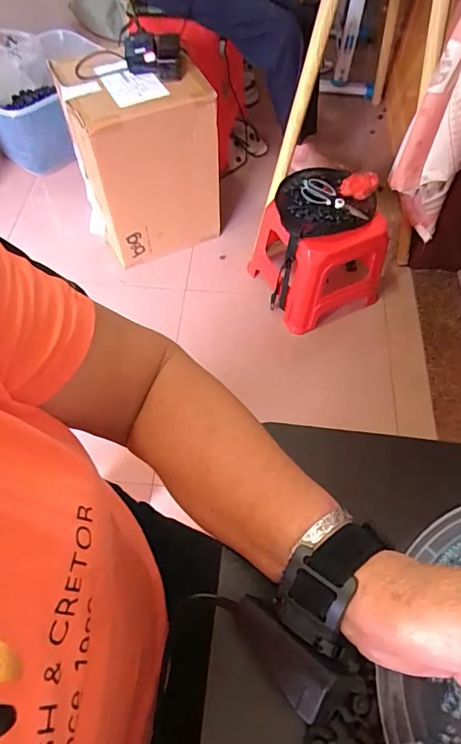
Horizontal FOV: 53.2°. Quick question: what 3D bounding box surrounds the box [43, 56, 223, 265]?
[{"bbox_3d":[-0.242,-0.613,1.351,0.359,0.449,0.315,-19,62,-11],"label":"box"}]

